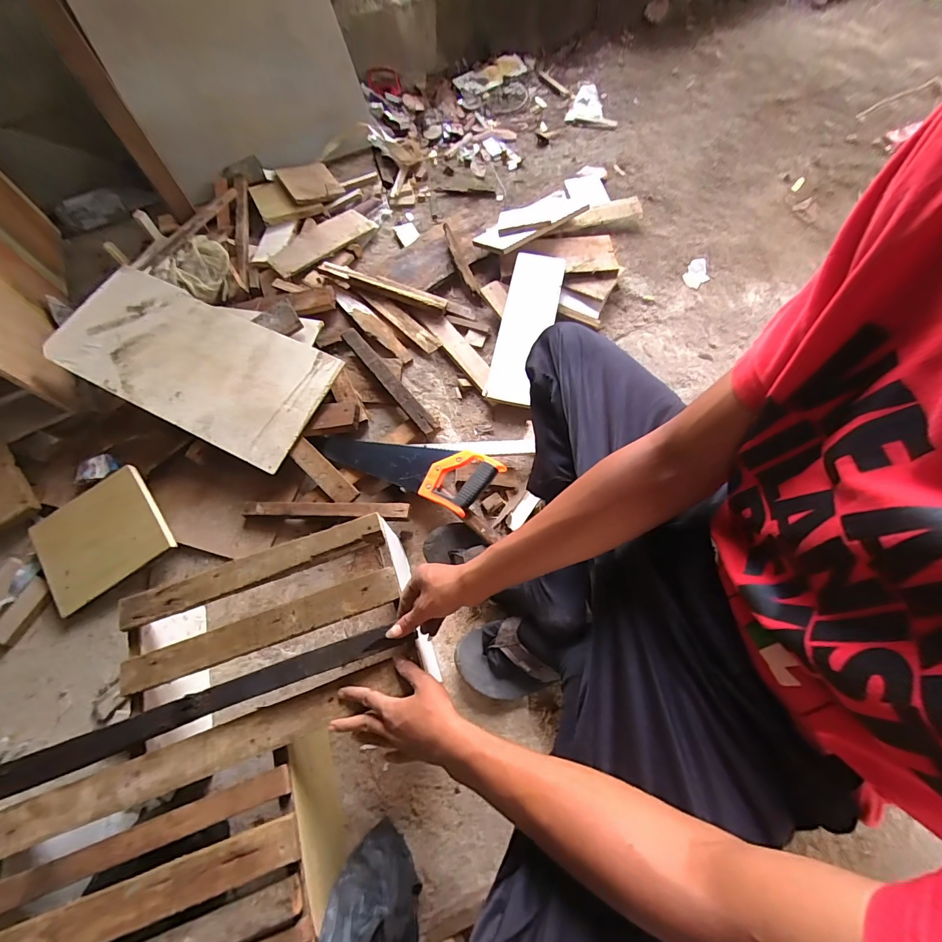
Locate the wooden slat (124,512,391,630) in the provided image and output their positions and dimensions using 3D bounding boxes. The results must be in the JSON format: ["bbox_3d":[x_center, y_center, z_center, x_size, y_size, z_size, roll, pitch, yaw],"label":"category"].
[{"bbox_3d":[-0.311,0.140,0.593,0.370,0.010,0.045,-19,66,-4],"label":"wooden slat"}]

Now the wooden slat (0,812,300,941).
[{"bbox_3d":[-0.370,0.478,0.455,0.354,0.013,0.045,-19,68,-6],"label":"wooden slat"}]

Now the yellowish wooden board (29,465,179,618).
[{"bbox_3d":[-0.700,0.122,0.773,0.229,0.016,0.196,-36,76,-4],"label":"yellowish wooden board"}]

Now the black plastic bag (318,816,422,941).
[{"bbox_3d":[-0.122,0.556,0.484,0.109,0.177,0.165,15,68,11],"label":"black plastic bag"}]

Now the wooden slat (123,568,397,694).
[{"bbox_3d":[-0.279,0.212,0.555,0.366,0.008,0.045,-19,66,-4],"label":"wooden slat"}]

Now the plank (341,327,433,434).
[{"bbox_3d":[-0.180,-0.203,0.880,0.034,0.024,0.326,-38,68,-12],"label":"plank"}]

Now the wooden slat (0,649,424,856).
[{"bbox_3d":[-0.322,0.347,0.510,0.533,0.014,0.050,-20,68,-5],"label":"wooden slat"}]

